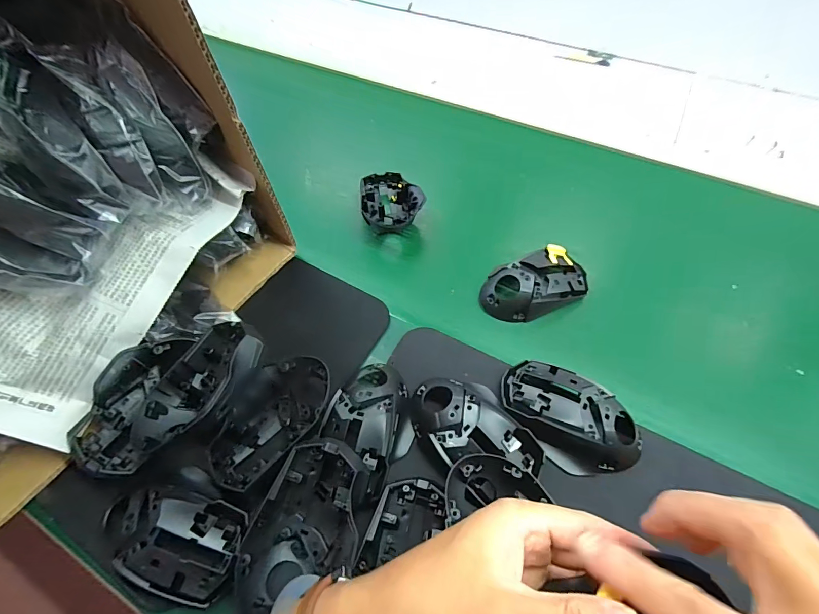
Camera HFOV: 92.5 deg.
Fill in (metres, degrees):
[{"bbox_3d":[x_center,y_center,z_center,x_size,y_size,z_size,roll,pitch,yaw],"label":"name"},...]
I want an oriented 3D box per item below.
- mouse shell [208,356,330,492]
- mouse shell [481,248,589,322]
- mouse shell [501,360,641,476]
[{"bbox_3d":[-0.113,0.093,0.328,0.065,0.041,0.116,21,59,14],"label":"mouse shell"},{"bbox_3d":[0.132,-0.024,0.410,0.114,0.032,0.059,-22,59,-13],"label":"mouse shell"},{"bbox_3d":[0.130,0.089,0.322,0.112,0.032,0.069,28,61,18],"label":"mouse shell"}]

